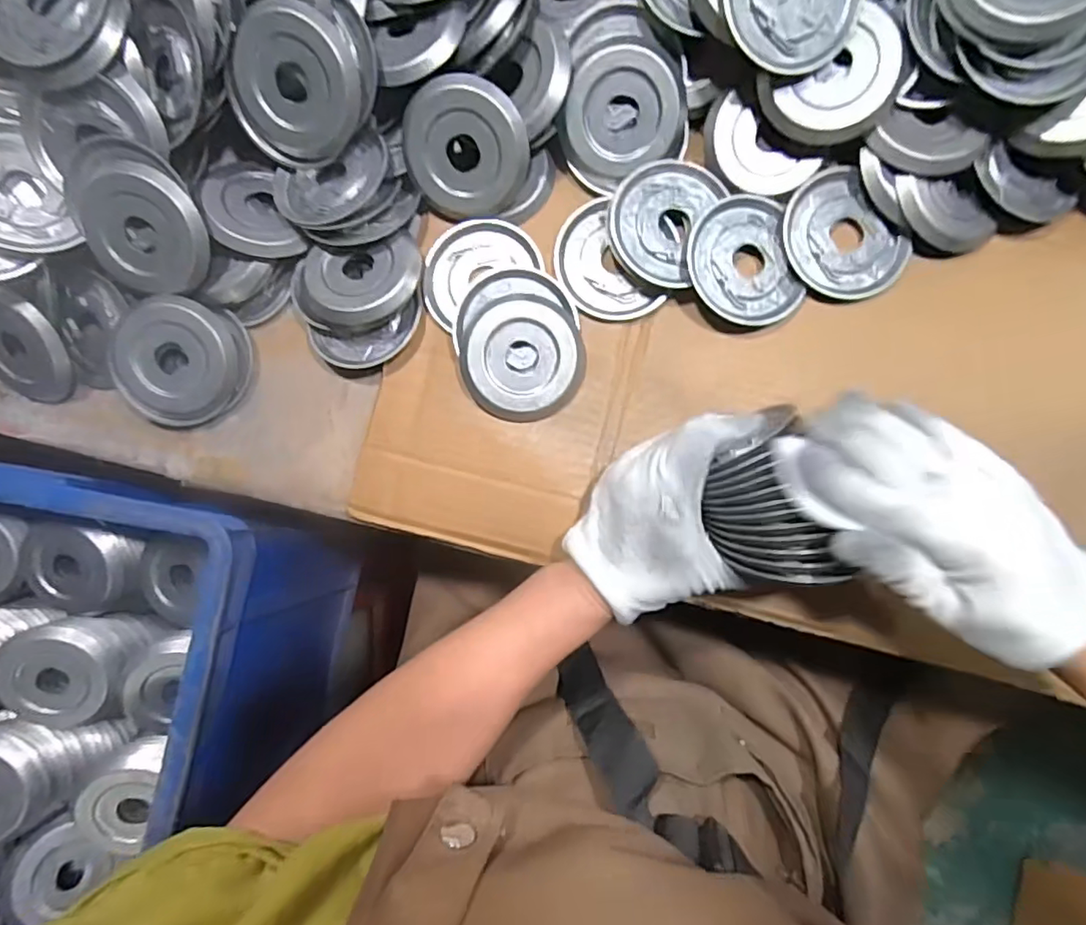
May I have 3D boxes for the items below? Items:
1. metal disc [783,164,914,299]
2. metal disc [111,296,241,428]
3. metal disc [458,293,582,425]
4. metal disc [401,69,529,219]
[{"bbox_3d":[0.199,-0.150,0.388,0.069,0.013,0.085,-37,84,2],"label":"metal disc"},{"bbox_3d":[-0.265,-0.071,0.415,0.087,0.022,0.087,13,106,-6],"label":"metal disc"},{"bbox_3d":[-0.015,-0.073,0.402,0.081,0.020,0.082,0,86,5],"label":"metal disc"},{"bbox_3d":[-0.052,-0.208,0.389,0.081,0.010,0.083,3,125,4],"label":"metal disc"}]

